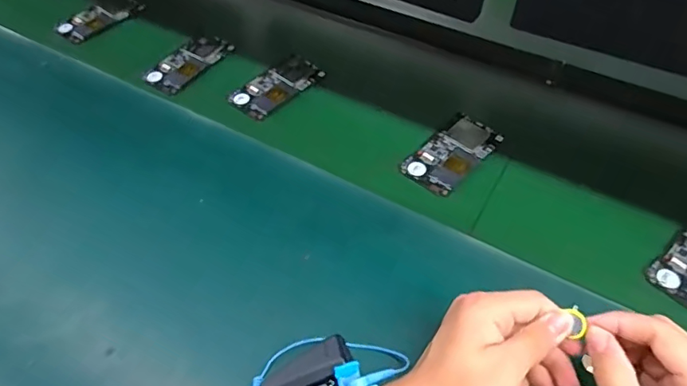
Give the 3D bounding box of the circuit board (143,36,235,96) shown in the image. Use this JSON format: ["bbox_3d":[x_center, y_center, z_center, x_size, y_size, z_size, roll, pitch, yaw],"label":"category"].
[{"bbox_3d":[-0.212,-0.182,0.691,0.062,0.016,0.132,22,51,21],"label":"circuit board"}]

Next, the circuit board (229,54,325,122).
[{"bbox_3d":[-0.088,-0.141,0.659,0.063,0.011,0.120,32,59,23],"label":"circuit board"}]

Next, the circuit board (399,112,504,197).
[{"bbox_3d":[0.126,-0.047,0.582,0.065,0.006,0.125,36,61,25],"label":"circuit board"}]

